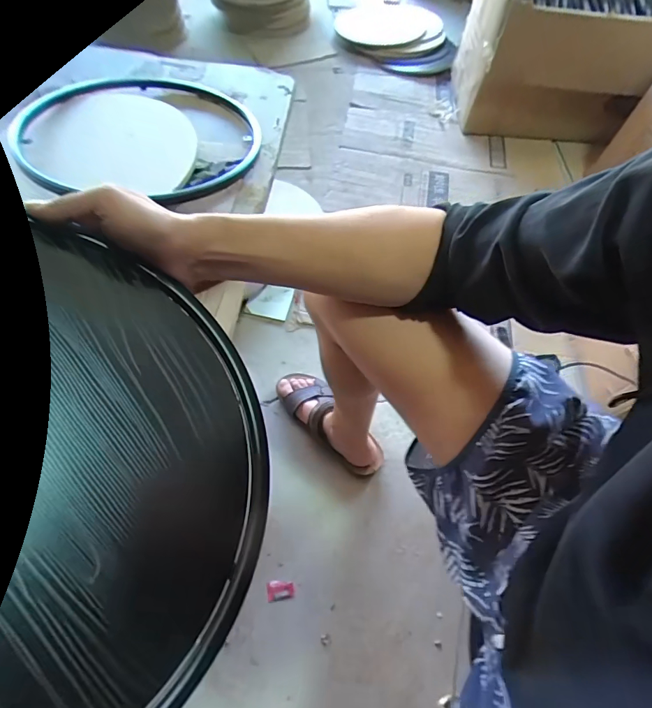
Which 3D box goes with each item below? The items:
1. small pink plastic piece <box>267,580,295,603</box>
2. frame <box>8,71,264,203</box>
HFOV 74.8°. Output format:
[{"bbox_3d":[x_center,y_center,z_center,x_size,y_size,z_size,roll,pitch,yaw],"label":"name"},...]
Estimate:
[{"bbox_3d":[-0.083,0.429,0.773,0.048,0.004,0.033,-5,61,-7],"label":"small pink plastic piece"},{"bbox_3d":[-0.310,-0.394,0.747,0.386,0.023,0.463,23,51,8],"label":"frame"}]

